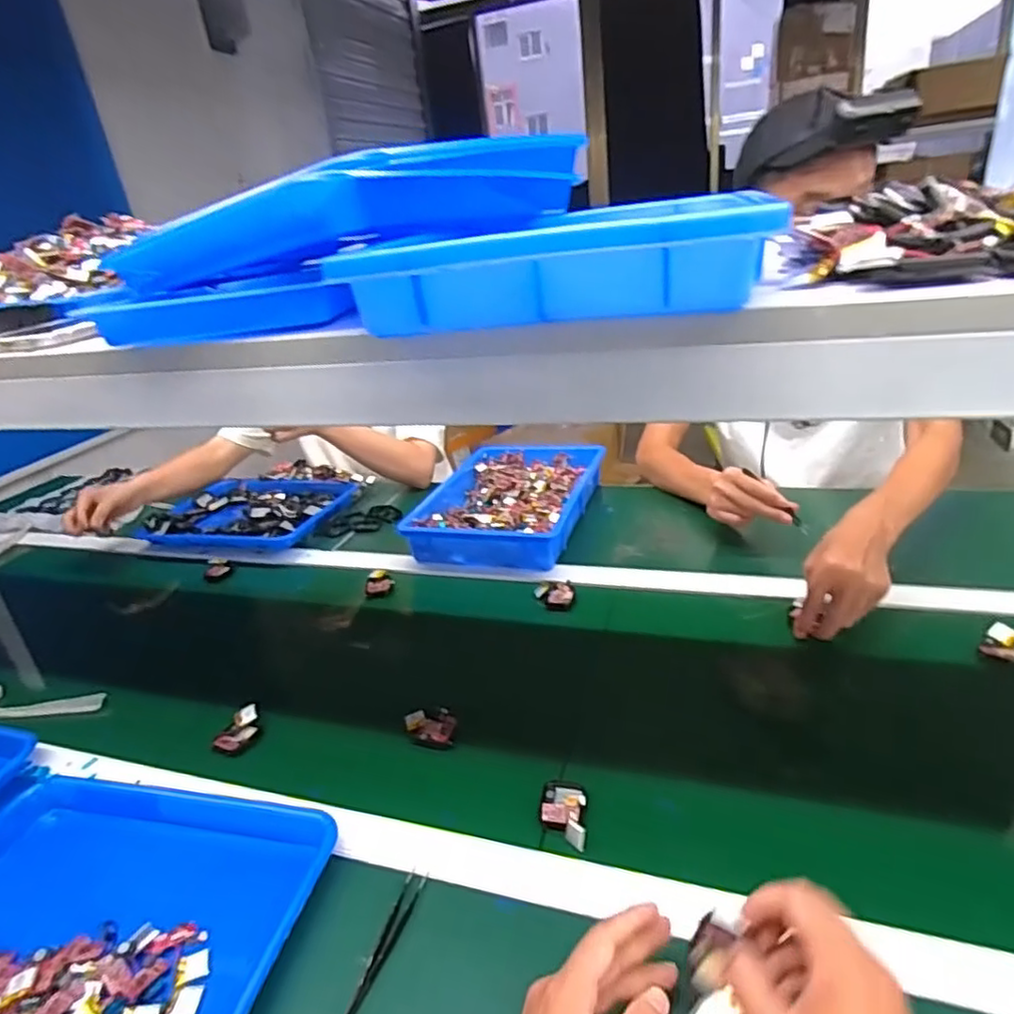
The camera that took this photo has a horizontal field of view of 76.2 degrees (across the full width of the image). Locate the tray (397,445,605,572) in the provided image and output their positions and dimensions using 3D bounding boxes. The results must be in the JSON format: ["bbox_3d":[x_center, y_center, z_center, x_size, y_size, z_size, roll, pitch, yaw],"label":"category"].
[{"bbox_3d":[0.008,-0.013,1.087,0.248,0.061,0.371,3,27,21],"label":"tray"}]

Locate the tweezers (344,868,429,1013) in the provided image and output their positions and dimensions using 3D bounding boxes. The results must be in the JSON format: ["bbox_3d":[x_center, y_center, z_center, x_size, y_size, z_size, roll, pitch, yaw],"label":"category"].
[{"bbox_3d":[-0.088,0.316,0.471,0.014,0.004,0.114,3,26,21],"label":"tweezers"}]

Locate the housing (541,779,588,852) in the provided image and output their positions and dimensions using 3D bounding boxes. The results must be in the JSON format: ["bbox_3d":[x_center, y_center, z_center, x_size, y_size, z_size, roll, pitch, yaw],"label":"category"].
[{"bbox_3d":[0.049,0.261,0.552,0.039,0.017,0.062,-2,25,11],"label":"housing"}]

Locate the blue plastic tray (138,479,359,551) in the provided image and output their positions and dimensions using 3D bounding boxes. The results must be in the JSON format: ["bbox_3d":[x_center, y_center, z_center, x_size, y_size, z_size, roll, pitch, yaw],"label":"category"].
[{"bbox_3d":[-0.450,0.006,1.142,0.316,0.041,0.224,-1,26,14],"label":"blue plastic tray"}]

